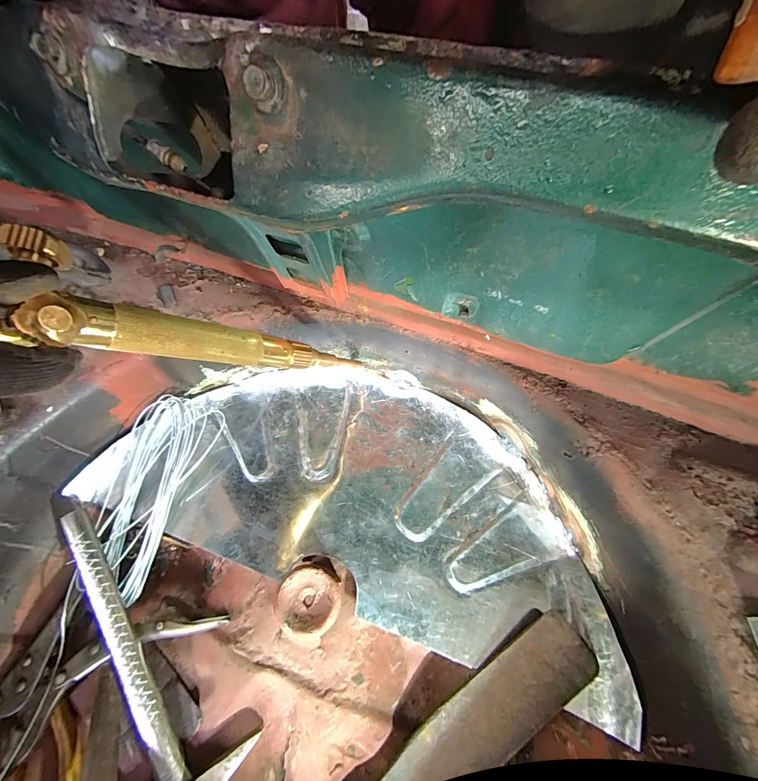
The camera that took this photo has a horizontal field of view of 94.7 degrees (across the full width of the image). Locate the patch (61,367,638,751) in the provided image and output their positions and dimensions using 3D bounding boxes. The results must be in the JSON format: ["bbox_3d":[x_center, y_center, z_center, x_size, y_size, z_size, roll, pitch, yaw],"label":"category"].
[{"bbox_3d":[-0.016,0.097,0.396,0.529,0.034,0.252,18,58,10],"label":"patch"}]

